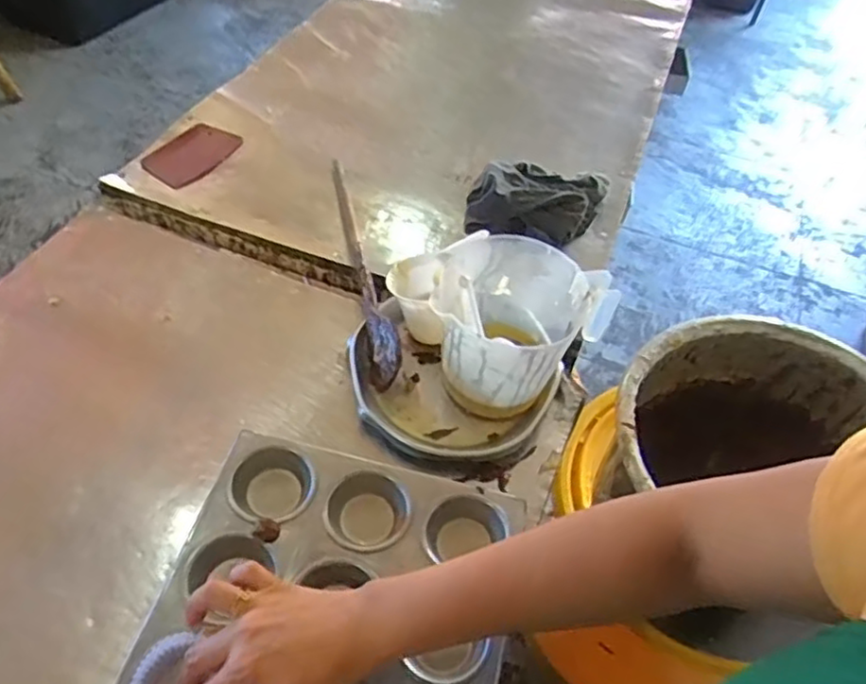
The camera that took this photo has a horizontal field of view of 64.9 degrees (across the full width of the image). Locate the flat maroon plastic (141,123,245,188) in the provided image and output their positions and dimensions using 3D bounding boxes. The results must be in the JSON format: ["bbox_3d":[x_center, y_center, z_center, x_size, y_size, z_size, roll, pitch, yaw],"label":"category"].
[{"bbox_3d":[-0.314,-0.249,0.892,0.084,0.009,0.123,31,59,14],"label":"flat maroon plastic"}]

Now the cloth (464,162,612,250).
[{"bbox_3d":[0.132,-0.176,0.854,0.171,0.053,0.136,10,49,3],"label":"cloth"}]

